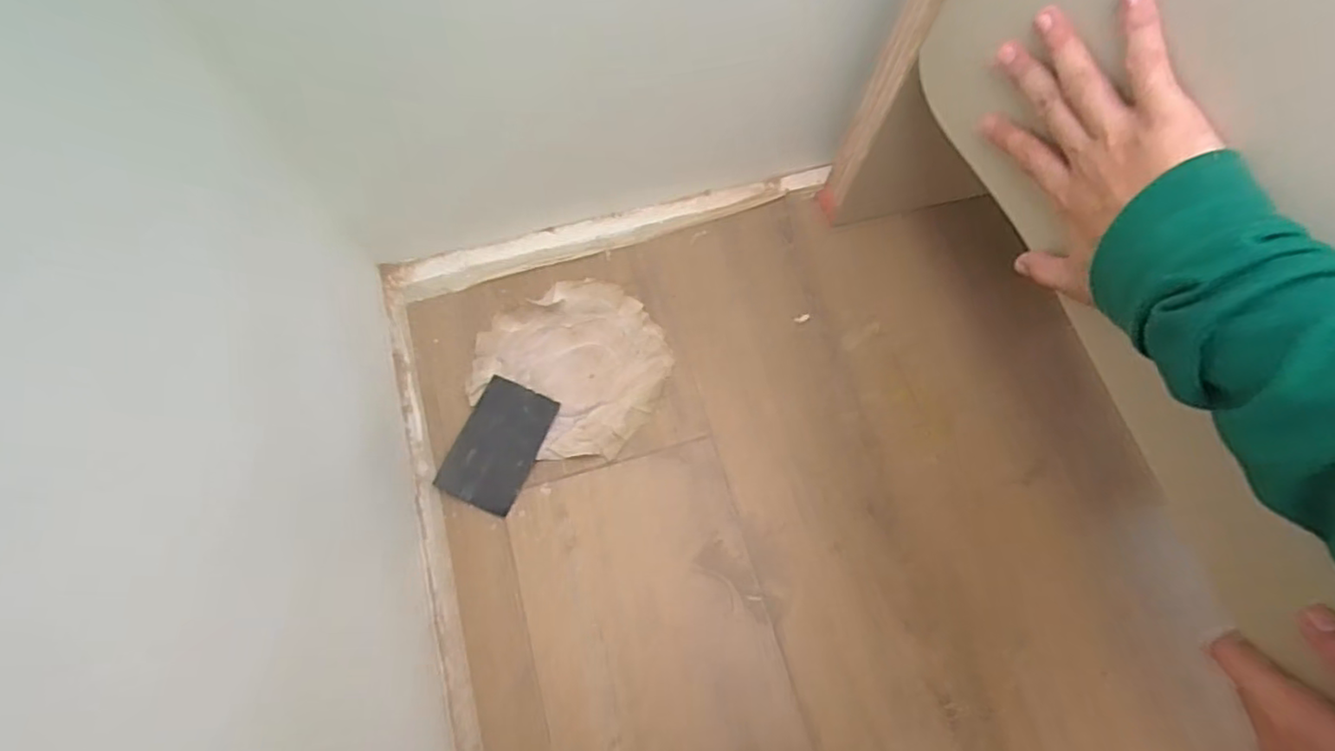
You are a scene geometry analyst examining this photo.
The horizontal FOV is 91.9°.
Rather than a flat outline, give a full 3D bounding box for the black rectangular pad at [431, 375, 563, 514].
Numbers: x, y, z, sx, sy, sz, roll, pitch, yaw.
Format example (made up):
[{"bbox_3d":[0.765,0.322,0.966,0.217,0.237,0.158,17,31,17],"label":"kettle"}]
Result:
[{"bbox_3d":[-0.153,0.062,0.587,0.071,0.006,0.112,25,80,0],"label":"black rectangular pad"}]

